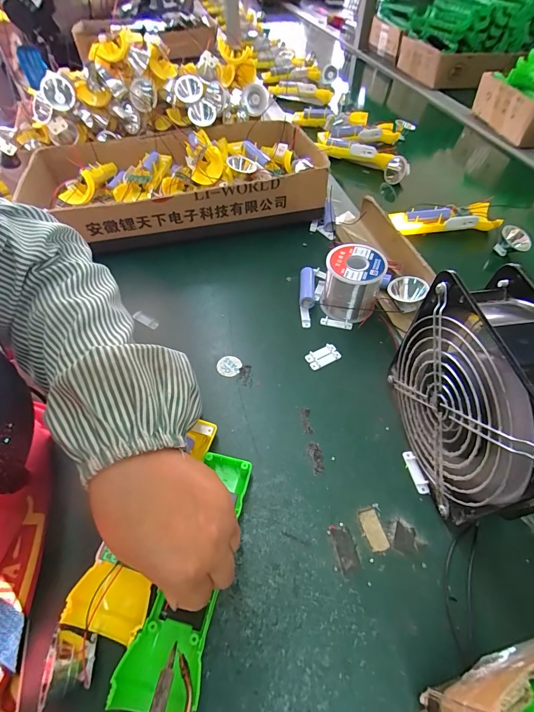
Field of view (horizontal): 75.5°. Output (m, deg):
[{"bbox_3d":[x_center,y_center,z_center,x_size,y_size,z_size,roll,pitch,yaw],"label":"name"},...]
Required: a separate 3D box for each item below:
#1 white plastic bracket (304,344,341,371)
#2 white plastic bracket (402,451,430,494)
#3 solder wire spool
[{"bbox_3d":[0.062,0.000,0.382,0.037,0.006,0.020,-23,56,-17],"label":"white plastic bracket"},{"bbox_3d":[0.130,0.102,0.302,0.009,0.006,0.036,-8,53,-7],"label":"white plastic bracket"},{"bbox_3d":[0.099,-0.084,0.407,0.062,0.068,0.062,10,53,7],"label":"solder wire spool"}]

